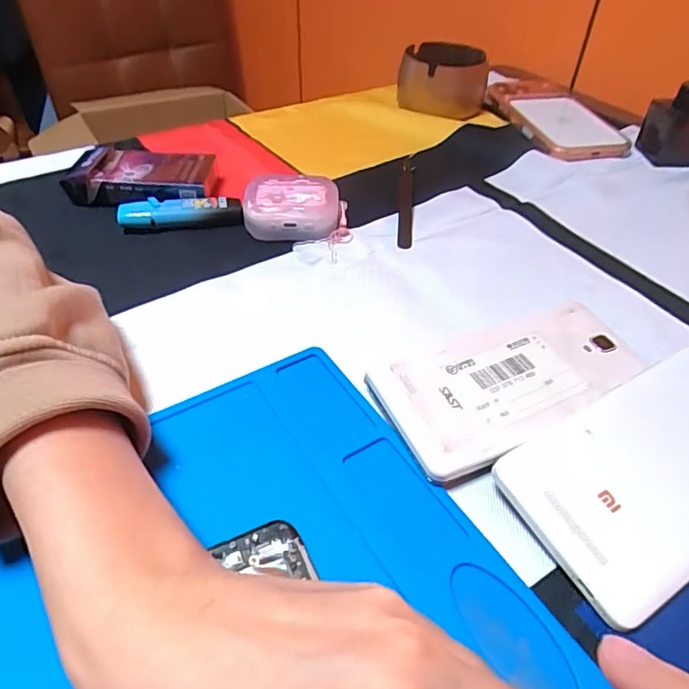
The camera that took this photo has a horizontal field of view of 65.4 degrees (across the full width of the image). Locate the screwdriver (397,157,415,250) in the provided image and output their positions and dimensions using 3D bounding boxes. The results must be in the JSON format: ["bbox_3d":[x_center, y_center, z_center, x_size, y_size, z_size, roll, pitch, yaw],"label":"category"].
[{"bbox_3d":[0.048,-0.115,0.412,0.012,0.011,0.133,6,45,3],"label":"screwdriver"}]

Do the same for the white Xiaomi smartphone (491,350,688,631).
[{"bbox_3d":[0.144,0.052,0.238,0.149,0.015,0.074,-22,50,-23],"label":"white Xiaomi smartphone"}]

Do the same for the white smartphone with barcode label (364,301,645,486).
[{"bbox_3d":[0.087,0.018,0.272,0.143,0.014,0.063,-20,49,-22],"label":"white smartphone with barcode label"}]

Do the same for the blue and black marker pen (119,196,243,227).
[{"bbox_3d":[-0.116,-0.093,0.381,0.083,0.015,0.020,-5,45,-8],"label":"blue and black marker pen"}]

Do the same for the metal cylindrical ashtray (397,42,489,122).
[{"bbox_3d":[0.099,-0.265,0.539,0.085,0.048,0.091,2,45,-1],"label":"metal cylindrical ashtray"}]

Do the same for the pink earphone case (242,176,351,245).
[{"bbox_3d":[-0.033,-0.094,0.373,0.070,0.029,0.045,-3,45,-6],"label":"pink earphone case"}]

